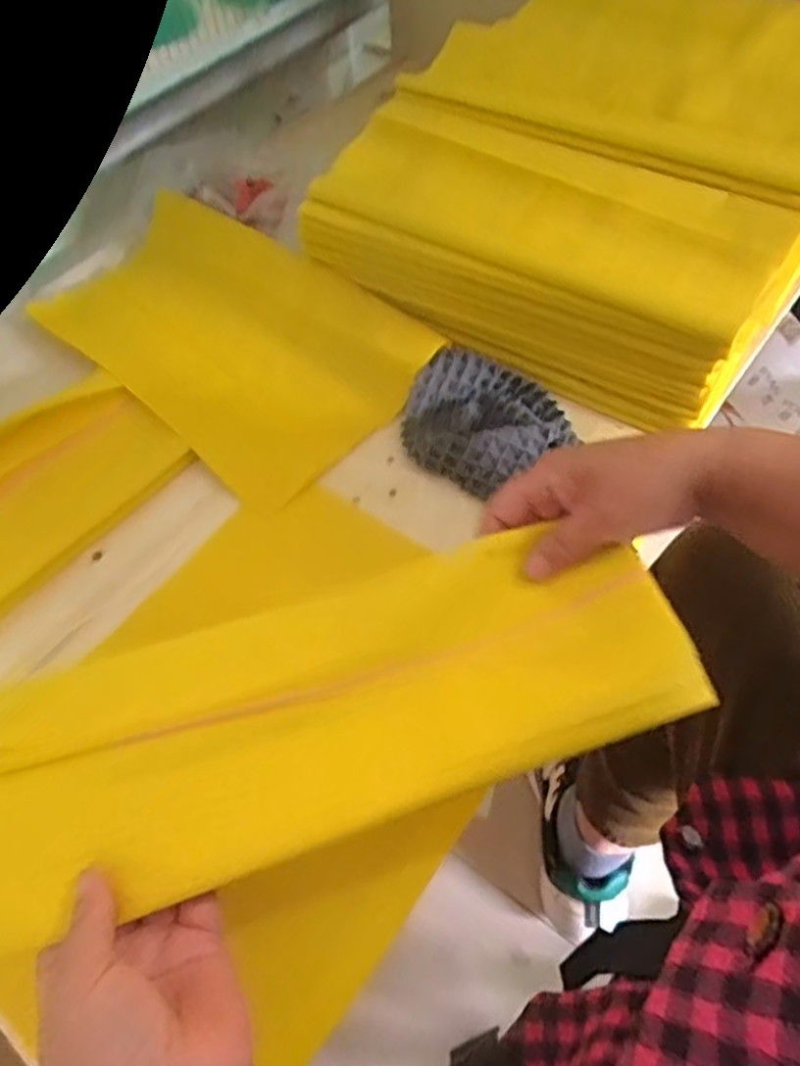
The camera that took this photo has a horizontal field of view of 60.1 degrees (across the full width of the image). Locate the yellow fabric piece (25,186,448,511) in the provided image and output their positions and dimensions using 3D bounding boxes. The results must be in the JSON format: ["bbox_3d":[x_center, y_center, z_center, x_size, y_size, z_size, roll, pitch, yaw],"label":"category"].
[{"bbox_3d":[-0.156,-0.180,0.621,0.342,0.043,0.200,38,66,25],"label":"yellow fabric piece"}]

